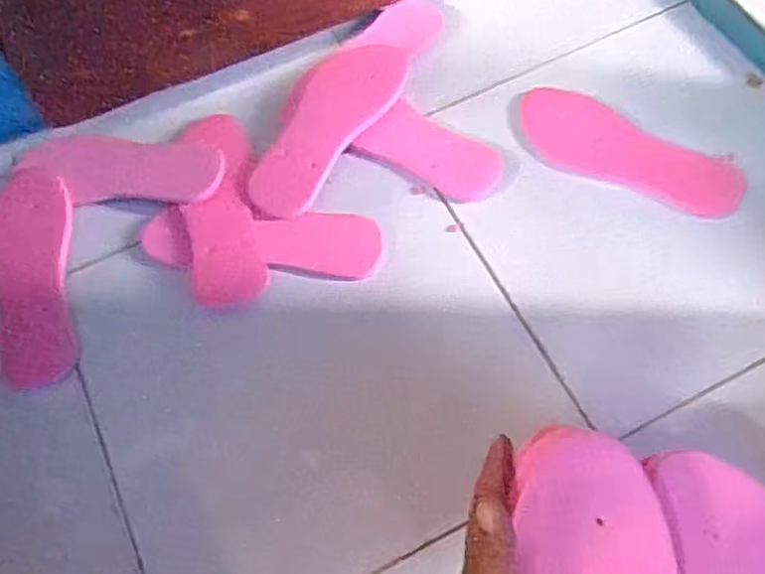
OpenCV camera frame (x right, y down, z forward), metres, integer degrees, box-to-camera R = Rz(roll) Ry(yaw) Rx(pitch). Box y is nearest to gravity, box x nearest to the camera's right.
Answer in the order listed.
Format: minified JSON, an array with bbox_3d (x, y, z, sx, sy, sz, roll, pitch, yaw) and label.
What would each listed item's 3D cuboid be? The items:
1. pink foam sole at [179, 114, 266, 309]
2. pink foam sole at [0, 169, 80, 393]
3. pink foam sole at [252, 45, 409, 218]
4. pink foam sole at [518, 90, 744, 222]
[{"bbox_3d":[-0.165,-0.082,0.686,0.070,0.019,0.218,-11,64,-2],"label":"pink foam sole"},{"bbox_3d":[-0.348,-0.013,0.663,0.083,0.011,0.243,-17,64,-5],"label":"pink foam sole"},{"bbox_3d":[-0.057,-0.175,0.710,0.089,0.008,0.226,24,68,14],"label":"pink foam sole"},{"bbox_3d":[0.259,-0.145,0.713,0.241,0.016,0.088,29,69,16],"label":"pink foam sole"}]

